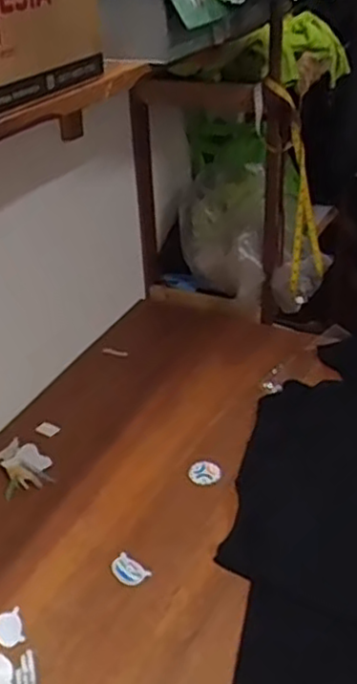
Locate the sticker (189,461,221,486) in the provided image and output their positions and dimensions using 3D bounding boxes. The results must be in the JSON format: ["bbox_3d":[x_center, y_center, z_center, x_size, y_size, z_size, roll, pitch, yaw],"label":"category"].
[{"bbox_3d":[0.045,0.226,1.192,0.062,0.004,0.055,16,42,38],"label":"sticker"}]

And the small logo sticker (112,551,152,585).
[{"bbox_3d":[-0.073,0.333,1.012,0.057,0.005,0.040,30,43,31],"label":"small logo sticker"}]

